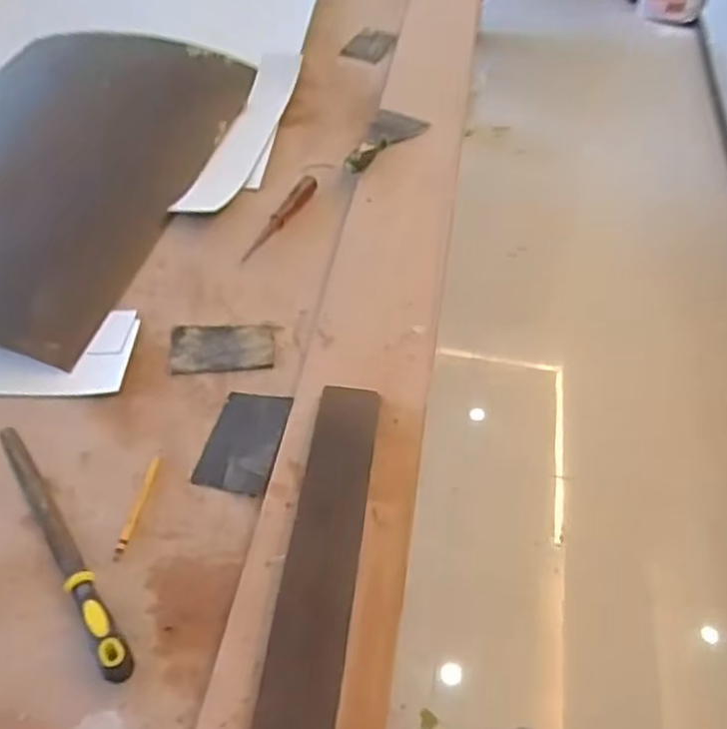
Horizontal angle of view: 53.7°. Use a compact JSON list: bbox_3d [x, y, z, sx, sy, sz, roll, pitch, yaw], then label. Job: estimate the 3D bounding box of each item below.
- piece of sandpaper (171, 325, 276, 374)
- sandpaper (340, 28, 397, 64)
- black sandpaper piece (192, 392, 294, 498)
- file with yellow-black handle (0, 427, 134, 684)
[{"bbox_3d":[-0.163,-0.022,0.836,0.116,0.006,0.076,-3,48,-6],"label":"piece of sandpaper"},{"bbox_3d":[0.016,-0.630,1.413,0.077,0.007,0.125,22,53,15],"label":"sandpaper"},{"bbox_3d":[-0.121,0.079,0.747,0.079,0.008,0.120,4,48,15],"label":"black sandpaper piece"},{"bbox_3d":[-0.280,0.154,0.654,0.023,0.026,0.300,-26,54,-24],"label":"file with yellow-black handle"}]

